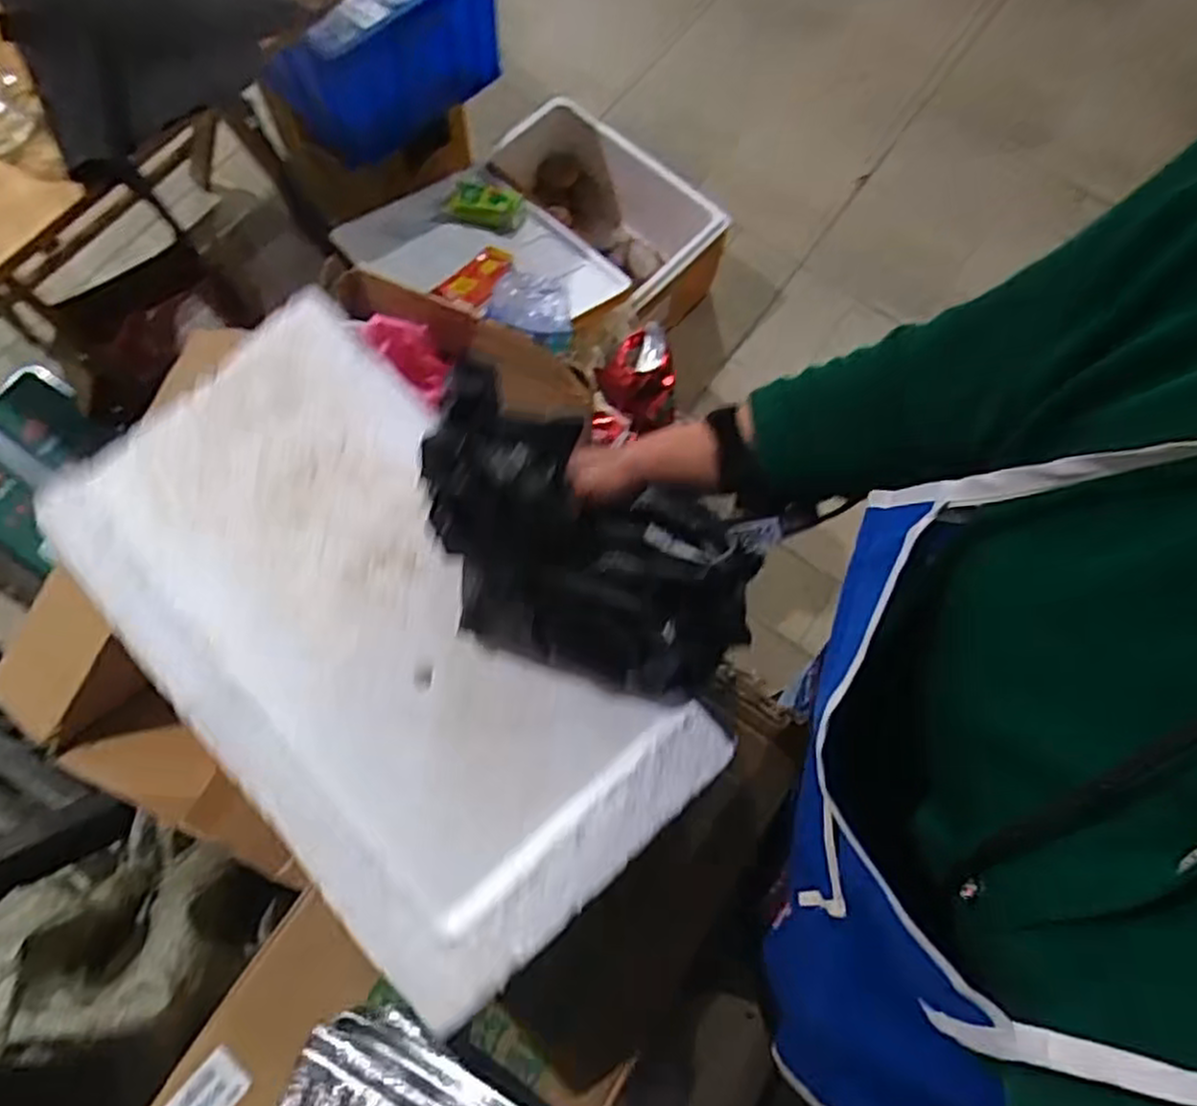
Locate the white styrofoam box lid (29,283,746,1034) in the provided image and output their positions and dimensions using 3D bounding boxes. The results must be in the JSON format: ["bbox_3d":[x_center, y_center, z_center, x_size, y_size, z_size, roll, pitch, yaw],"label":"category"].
[{"bbox_3d":[-0.176,0.058,0.577,0.290,0.053,0.502,-39,77,-14],"label":"white styrofoam box lid"}]

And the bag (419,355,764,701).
[{"bbox_3d":[-0.015,-0.005,0.545,0.256,0.110,0.158,20,71,5],"label":"bag"}]

